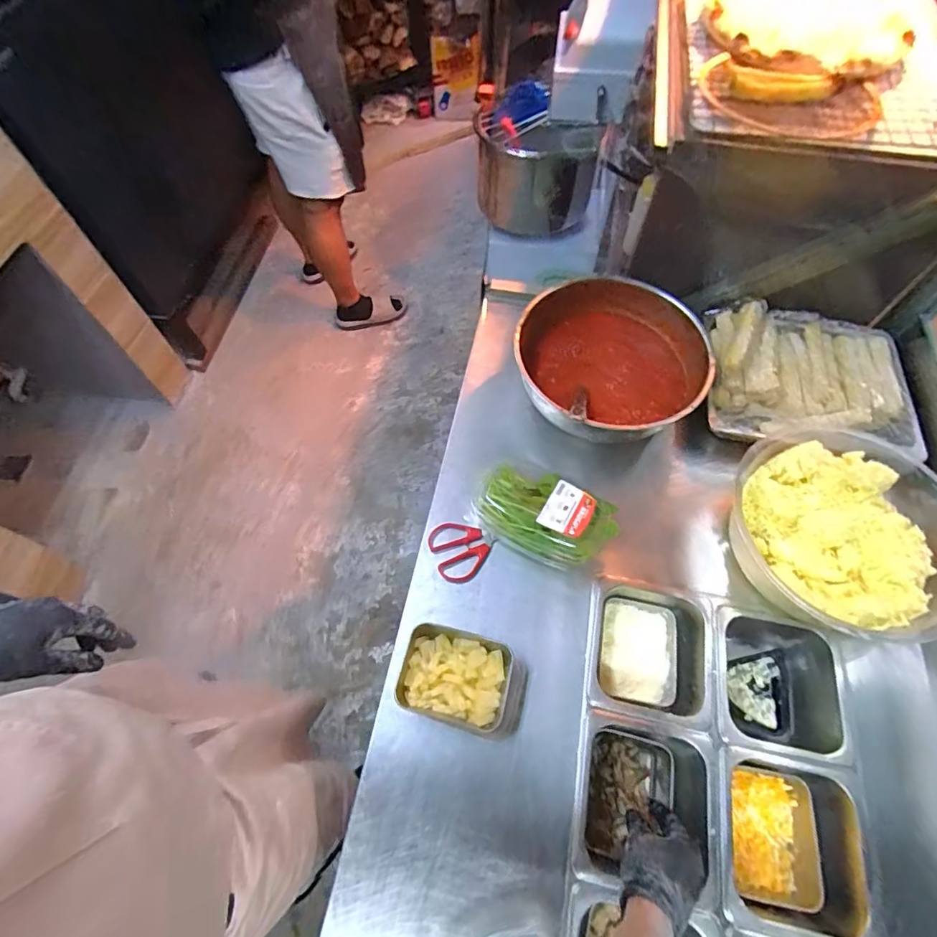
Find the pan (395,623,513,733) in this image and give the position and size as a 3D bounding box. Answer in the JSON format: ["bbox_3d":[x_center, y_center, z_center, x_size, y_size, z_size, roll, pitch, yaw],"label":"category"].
[{"bbox_3d":[-0.019,0.266,0.633,0.135,0.044,0.106,13,63,8],"label":"pan"}]

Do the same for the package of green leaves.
[{"bbox_3d":[0.111,0.065,0.722,0.206,0.076,0.135,18,64,11],"label":"package of green leaves"}]

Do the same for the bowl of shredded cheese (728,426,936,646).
[{"bbox_3d":[0.517,0.092,0.684,0.283,0.098,0.296,3,62,3],"label":"bowl of shredded cheese"}]

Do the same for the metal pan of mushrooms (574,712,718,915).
[{"bbox_3d":[0.215,0.417,0.621,0.155,0.100,0.173,11,63,7],"label":"metal pan of mushrooms"}]

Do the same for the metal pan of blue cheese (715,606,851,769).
[{"bbox_3d":[0.416,0.300,0.676,0.180,0.098,0.173,9,62,6],"label":"metal pan of blue cheese"}]

